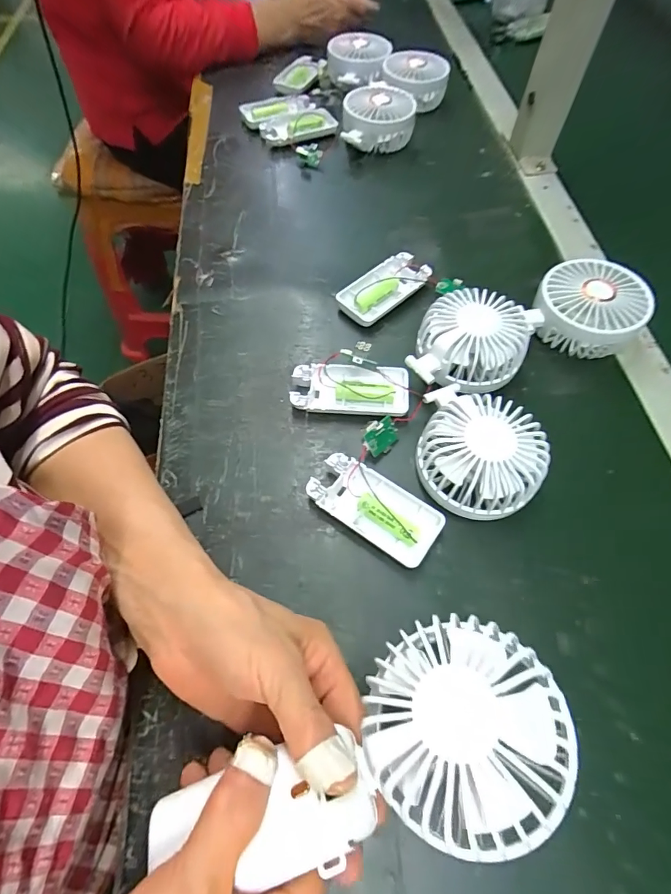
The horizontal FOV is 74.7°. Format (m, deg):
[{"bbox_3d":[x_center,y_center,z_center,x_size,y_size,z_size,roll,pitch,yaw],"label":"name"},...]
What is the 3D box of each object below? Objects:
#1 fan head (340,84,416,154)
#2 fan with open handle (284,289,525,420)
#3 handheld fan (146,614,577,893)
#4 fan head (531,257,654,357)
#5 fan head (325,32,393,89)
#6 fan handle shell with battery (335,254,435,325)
[{"bbox_3d":[0.054,-0.406,0.549,0.089,0.049,0.080,7,61,3],"label":"fan head"},{"bbox_3d":[0.063,-0.074,0.365,0.204,0.047,0.085,-16,62,-9],"label":"fan with open handle"},{"bbox_3d":[0.011,0.140,0.186,0.175,0.028,0.081,-27,64,1],"label":"handheld fan"},{"bbox_3d":[0.222,-0.121,0.389,0.086,0.049,0.082,29,65,15],"label":"fan head"},{"bbox_3d":[0.028,-0.524,0.600,0.085,0.031,0.084,8,61,4],"label":"fan head"},{"bbox_3d":[0.047,-0.152,0.424,0.093,0.019,0.043,-39,68,-20],"label":"fan handle shell with battery"}]

